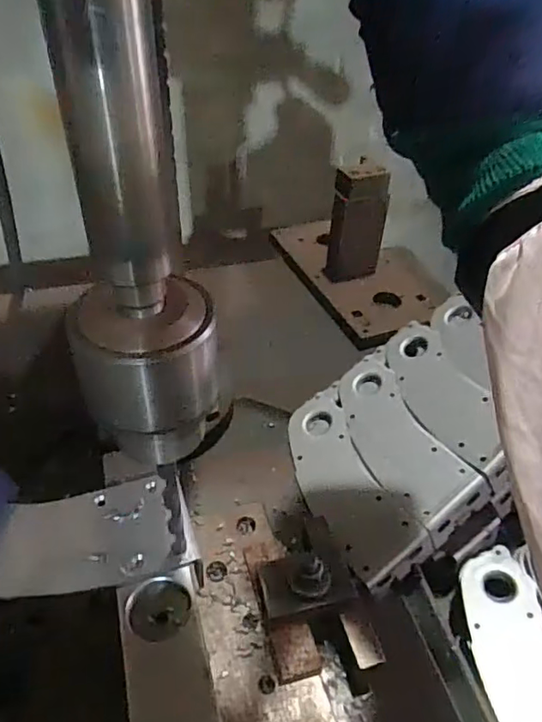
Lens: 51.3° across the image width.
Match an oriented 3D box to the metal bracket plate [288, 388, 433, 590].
[{"bbox_3d":[0.061,0.100,0.482,0.068,0.012,0.177,-27,45,-3],"label":"metal bracket plate"}]

